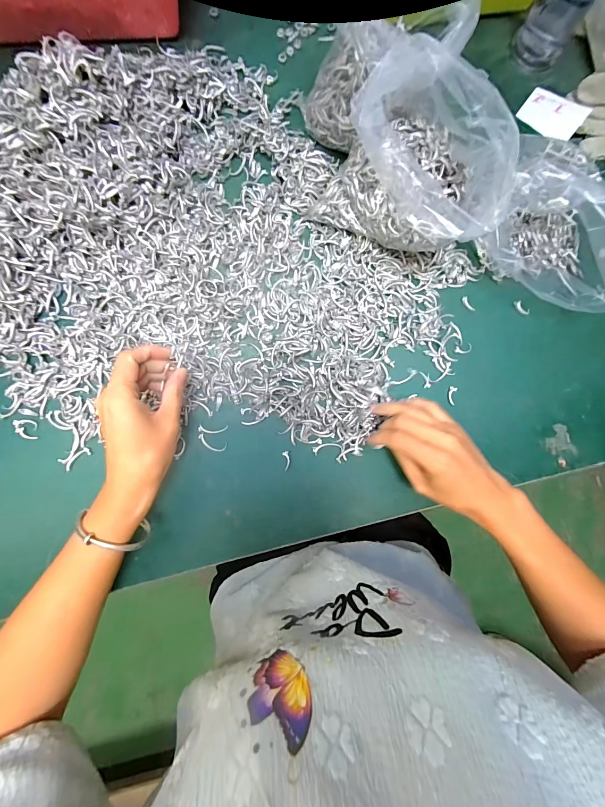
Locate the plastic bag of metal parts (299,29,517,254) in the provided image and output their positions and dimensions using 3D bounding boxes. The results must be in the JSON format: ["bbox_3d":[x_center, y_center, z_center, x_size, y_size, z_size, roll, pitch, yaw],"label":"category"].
[{"bbox_3d":[0.117,-0.235,0.337,0.170,0.137,0.130,35,82,2],"label":"plastic bag of metal parts"}]

